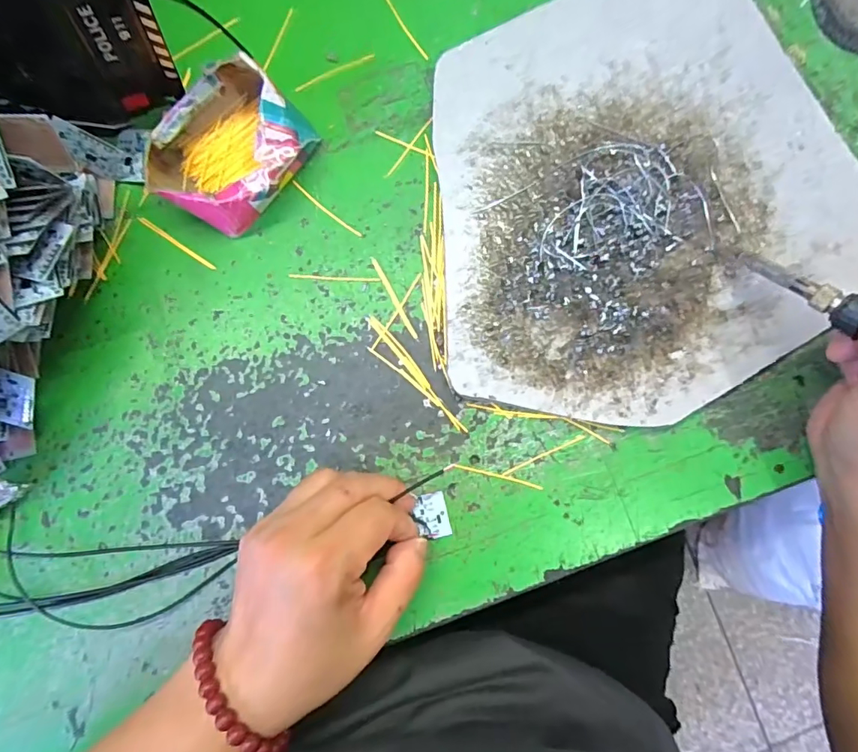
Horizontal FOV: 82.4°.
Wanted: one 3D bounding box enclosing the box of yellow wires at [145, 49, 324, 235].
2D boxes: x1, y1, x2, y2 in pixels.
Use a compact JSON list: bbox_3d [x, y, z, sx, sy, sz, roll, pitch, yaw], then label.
[{"bbox_3d":[-0.113,-0.128,0.273,0.072,0.040,0.088,40,85,1],"label":"box of yellow wires"}]

